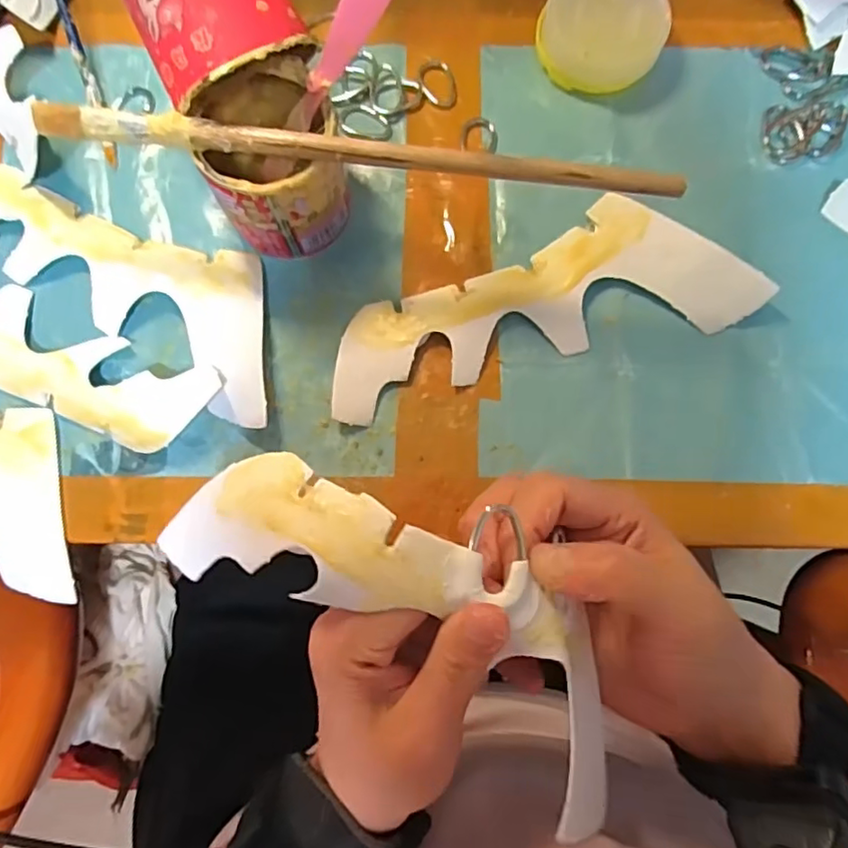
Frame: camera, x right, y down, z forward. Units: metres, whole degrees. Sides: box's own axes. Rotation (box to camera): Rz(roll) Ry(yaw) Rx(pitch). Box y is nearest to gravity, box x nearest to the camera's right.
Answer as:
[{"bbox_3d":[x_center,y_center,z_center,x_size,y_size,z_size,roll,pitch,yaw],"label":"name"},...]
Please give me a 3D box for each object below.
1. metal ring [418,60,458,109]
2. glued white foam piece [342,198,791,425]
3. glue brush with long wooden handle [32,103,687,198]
[{"bbox_3d":[0.008,-0.187,0.333,0.020,0.005,0.027,-13,83,-3],"label":"metal ring"},{"bbox_3d":[0.056,-0.060,0.311,0.218,0.015,0.075,-19,83,-4],"label":"glued white foam piece"},{"bbox_3d":[-0.026,-0.112,0.247,0.262,0.009,0.010,6,80,-1],"label":"glue brush with long wooden handle"}]

